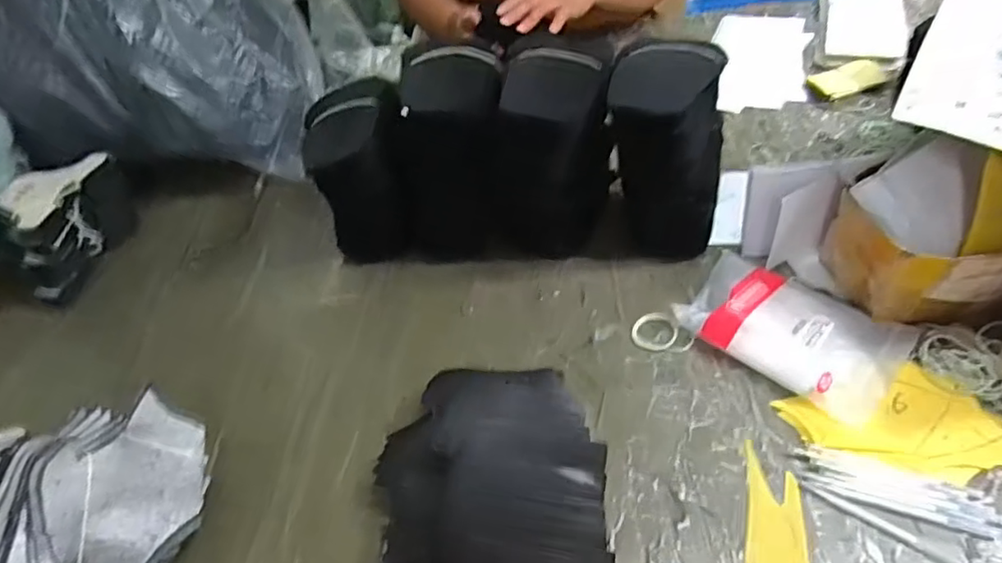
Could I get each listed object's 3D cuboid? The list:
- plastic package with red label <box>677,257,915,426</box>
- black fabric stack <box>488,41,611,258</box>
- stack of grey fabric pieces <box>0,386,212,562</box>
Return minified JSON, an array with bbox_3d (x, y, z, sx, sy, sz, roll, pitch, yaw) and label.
[{"bbox_3d":[0.255,0.032,0.543,0.124,0.029,0.174,-38,51,-27],"label":"plastic package with red label"},{"bbox_3d":[0.049,-0.130,0.642,0.119,0.177,0.134,1,45,9],"label":"black fabric stack"},{"bbox_3d":[-0.311,0.157,0.433,0.174,0.094,0.145,-2,45,7],"label":"stack of grey fabric pieces"}]

